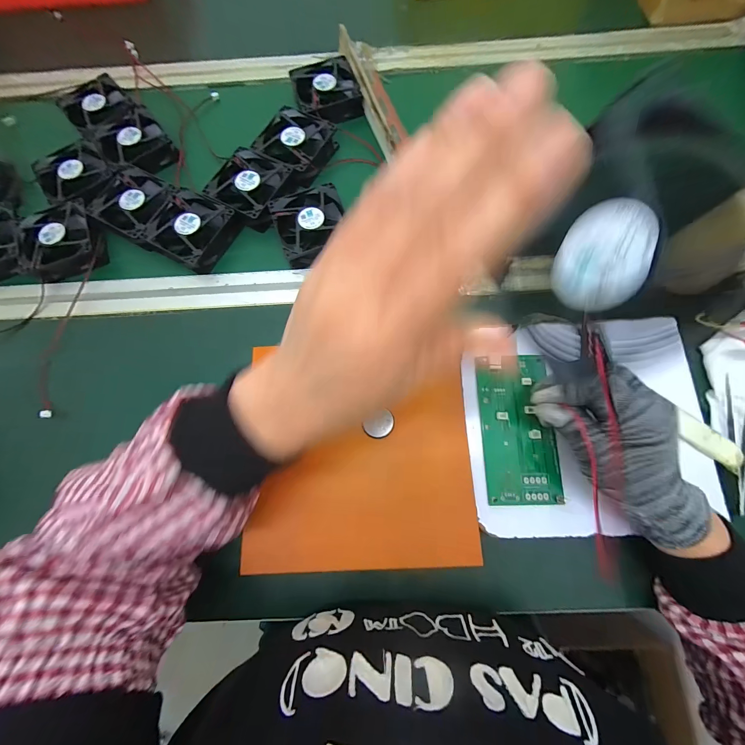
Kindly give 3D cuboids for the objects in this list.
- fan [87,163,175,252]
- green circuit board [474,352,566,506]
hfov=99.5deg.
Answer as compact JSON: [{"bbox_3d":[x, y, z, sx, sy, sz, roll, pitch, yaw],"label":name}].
[{"bbox_3d":[-0.282,-0.200,0.372,0.085,0.020,0.088,21,72,9],"label":"fan"},{"bbox_3d":[0.133,0.051,0.288,0.064,0.008,0.130,-2,77,1],"label":"green circuit board"}]

